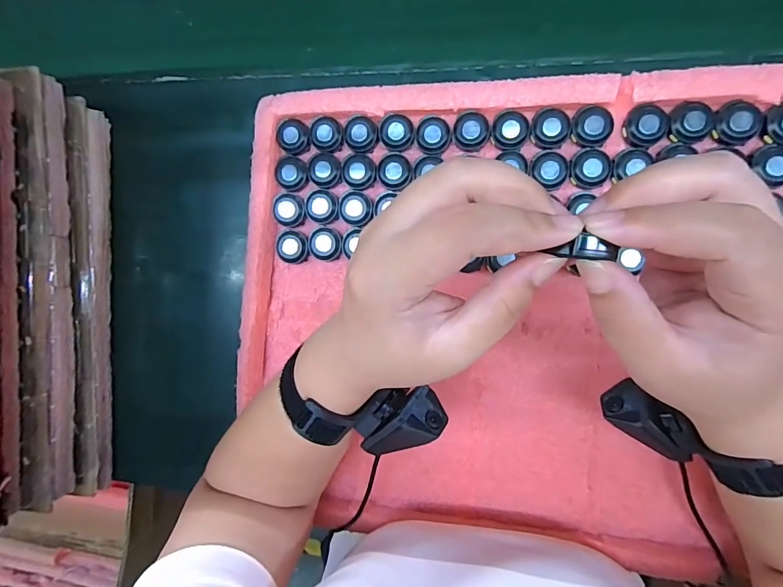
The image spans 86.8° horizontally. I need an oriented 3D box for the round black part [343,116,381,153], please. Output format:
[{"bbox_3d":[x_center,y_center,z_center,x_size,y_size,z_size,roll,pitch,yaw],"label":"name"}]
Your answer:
[{"bbox_3d":[-0.026,-0.134,0.348,0.030,0.008,0.028,0,89,10],"label":"round black part"}]

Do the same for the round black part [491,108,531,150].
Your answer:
[{"bbox_3d":[0.095,-0.129,0.328,0.028,0.006,0.029,0,89,10],"label":"round black part"}]

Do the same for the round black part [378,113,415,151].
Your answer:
[{"bbox_3d":[0.004,-0.133,0.342,0.029,0.009,0.028,0,89,10],"label":"round black part"}]

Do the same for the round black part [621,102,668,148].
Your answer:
[{"bbox_3d":[0.192,-0.127,0.310,0.031,0.012,0.030,0,89,10],"label":"round black part"}]

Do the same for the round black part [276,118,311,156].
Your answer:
[{"bbox_3d":[-0.086,-0.136,0.361,0.028,0.010,0.028,0,89,10],"label":"round black part"}]

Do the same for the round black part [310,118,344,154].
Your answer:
[{"bbox_3d":[-0.056,-0.135,0.354,0.030,0.008,0.028,0,89,10],"label":"round black part"}]

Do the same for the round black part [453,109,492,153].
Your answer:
[{"bbox_3d":[0.064,-0.130,0.333,0.029,0.009,0.028,0,89,10],"label":"round black part"}]

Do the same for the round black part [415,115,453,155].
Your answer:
[{"bbox_3d":[0.035,-0.129,0.338,0.028,0.008,0.028,0,89,10],"label":"round black part"}]

